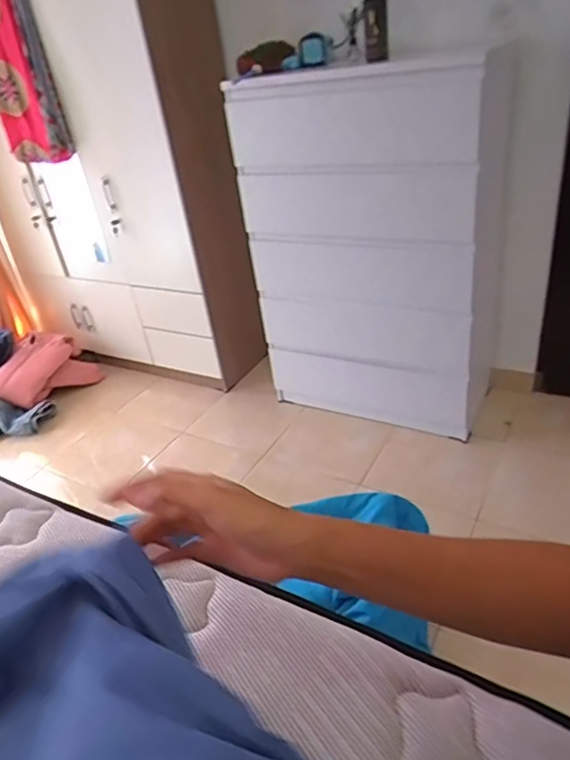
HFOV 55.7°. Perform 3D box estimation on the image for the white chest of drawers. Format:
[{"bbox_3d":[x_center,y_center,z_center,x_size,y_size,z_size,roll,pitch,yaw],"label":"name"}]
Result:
[{"bbox_3d":[0.292,-0.406,1.751,0.769,1.033,0.378,12,37,29],"label":"white chest of drawers"}]

